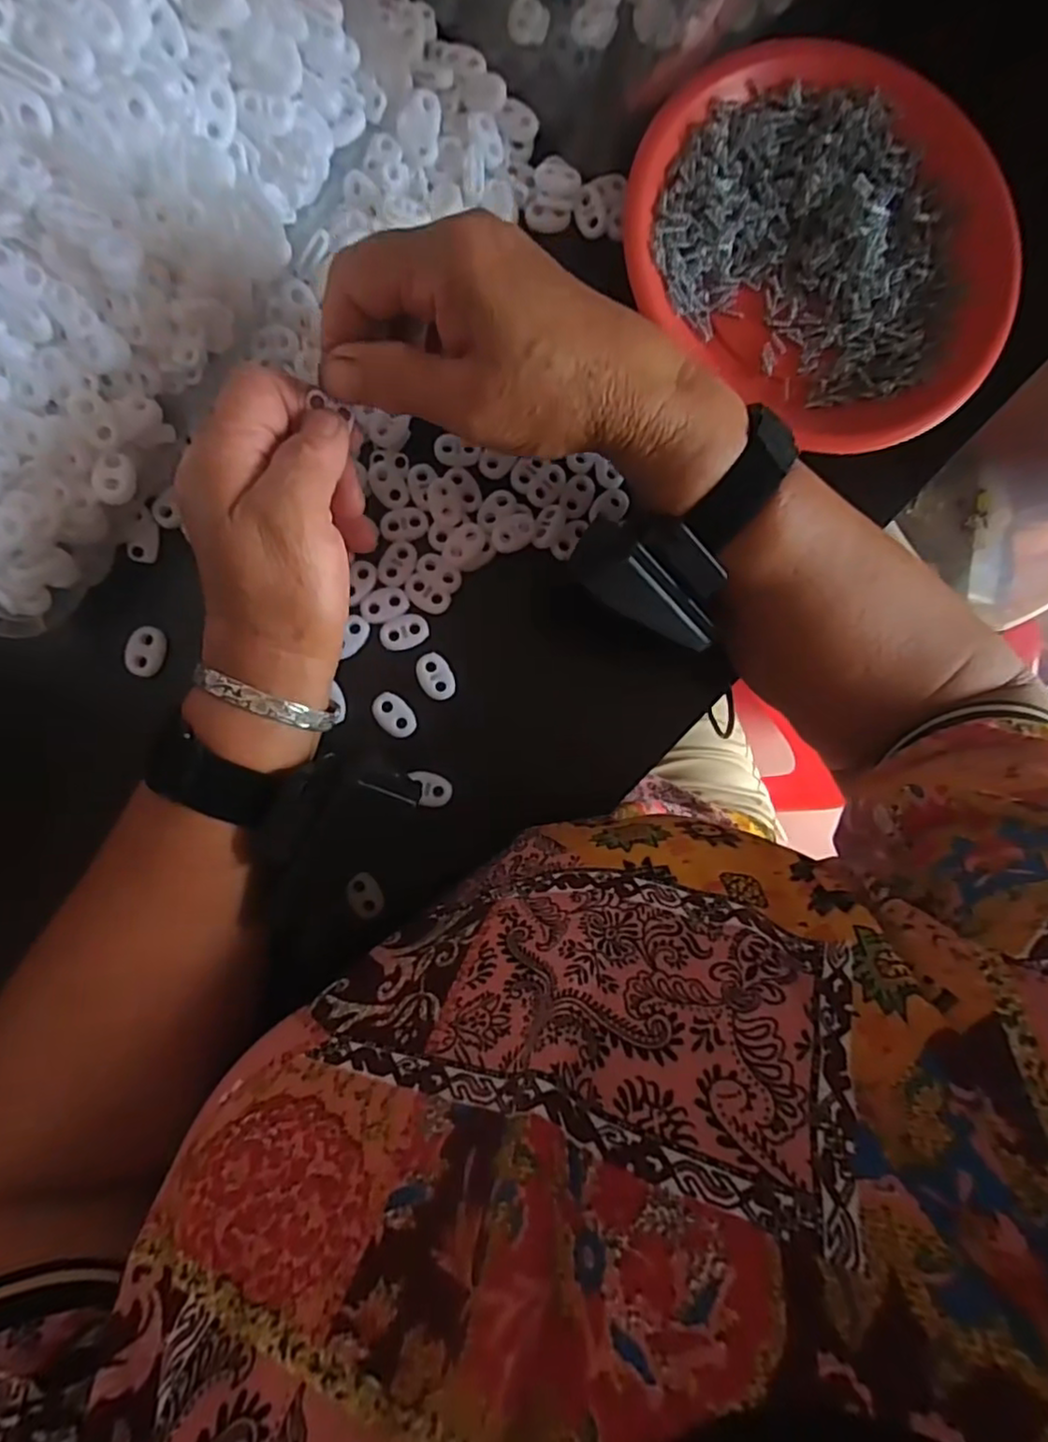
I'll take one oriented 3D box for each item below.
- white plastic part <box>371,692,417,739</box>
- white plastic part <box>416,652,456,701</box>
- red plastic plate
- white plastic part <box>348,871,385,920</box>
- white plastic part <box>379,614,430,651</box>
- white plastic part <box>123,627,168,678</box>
[{"bbox_3d":[-0.060,-0.003,0.306,0.023,0.004,0.016,44,84,-6],"label":"white plastic part"},{"bbox_3d":[-0.042,-0.021,0.308,0.015,0.004,0.023,-24,93,-7],"label":"white plastic part"},{"bbox_3d":[0.149,-0.234,0.320,0.188,0.028,0.166,39,85,-6],"label":"red plastic plate"},{"bbox_3d":[-0.073,0.080,0.301,0.015,0.004,0.021,-27,95,-12],"label":"white plastic part"},{"bbox_3d":[-0.056,-0.041,0.306,0.022,0.004,0.016,-19,92,-8],"label":"white plastic part"},{"bbox_3d":[-0.171,-0.031,0.295,0.013,0.008,0.022,12,88,-8],"label":"white plastic part"}]

